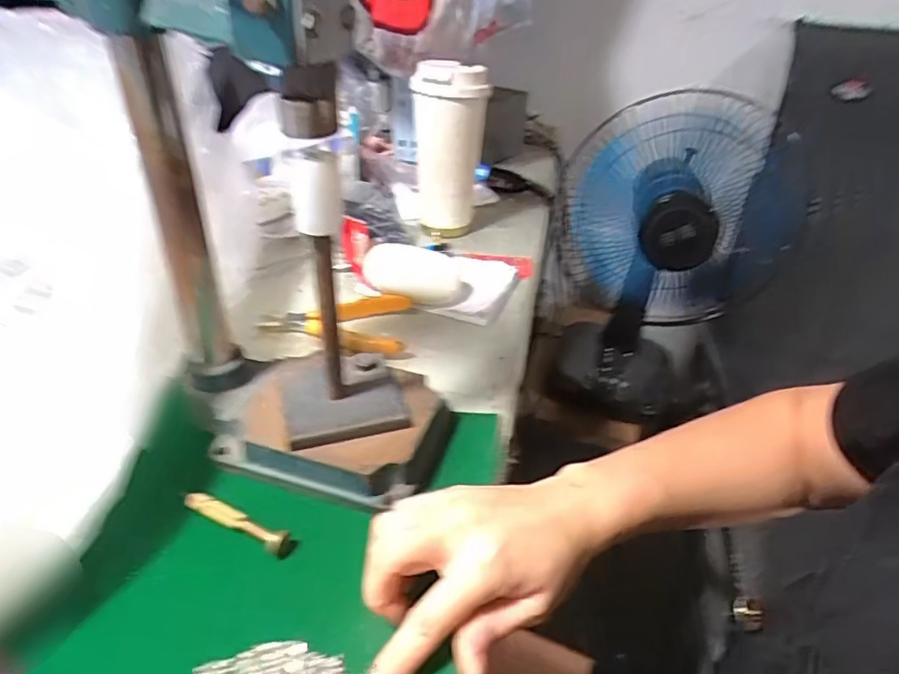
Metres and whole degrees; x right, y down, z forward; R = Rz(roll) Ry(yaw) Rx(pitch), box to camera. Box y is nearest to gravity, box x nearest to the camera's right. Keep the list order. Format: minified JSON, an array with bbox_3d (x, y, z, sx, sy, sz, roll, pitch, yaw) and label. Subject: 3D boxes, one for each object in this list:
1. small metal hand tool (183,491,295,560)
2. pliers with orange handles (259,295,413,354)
[{"bbox_3d":[-0.131,0.115,0.345,0.078,0.014,0.016,16,37,17],"label":"small metal hand tool"},{"bbox_3d":[-0.108,-0.012,0.525,0.134,0.022,0.082,3,35,-1],"label":"pliers with orange handles"}]

